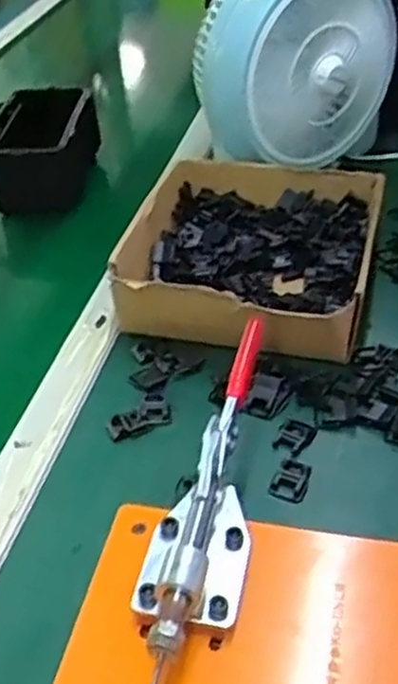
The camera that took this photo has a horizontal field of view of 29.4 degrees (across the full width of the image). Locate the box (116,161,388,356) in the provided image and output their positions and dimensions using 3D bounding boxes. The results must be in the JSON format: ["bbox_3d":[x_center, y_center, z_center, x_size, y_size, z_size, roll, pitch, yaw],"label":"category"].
[{"bbox_3d":[0.052,-0.080,0.699,0.212,0.073,0.228,8,41,15],"label":"box"}]

